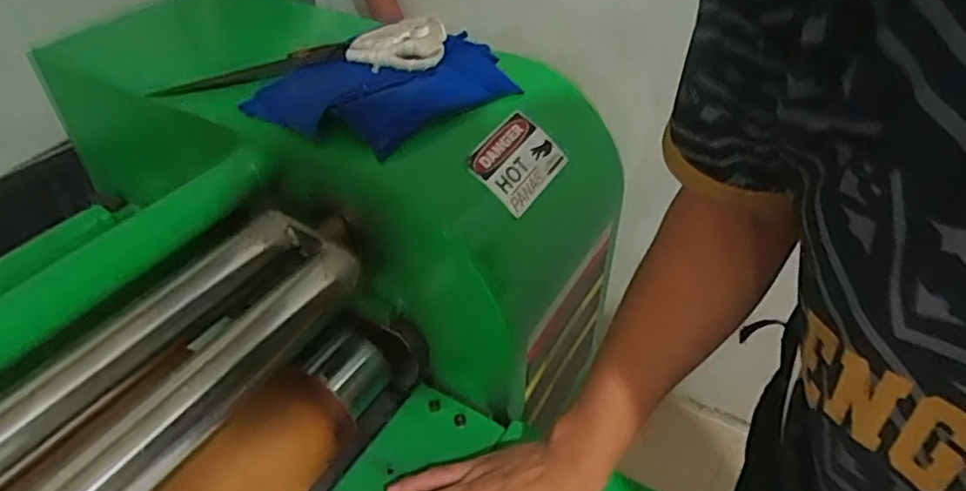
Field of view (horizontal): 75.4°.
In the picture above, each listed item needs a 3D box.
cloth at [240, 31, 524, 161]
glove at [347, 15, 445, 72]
[{"bbox_3d":[-0.089,-0.160,0.612,0.153,0.033,0.248,33,50,32],"label":"cloth"},{"bbox_3d":[-0.087,-0.208,0.646,0.103,0.025,0.074,-9,41,-10],"label":"glove"}]

